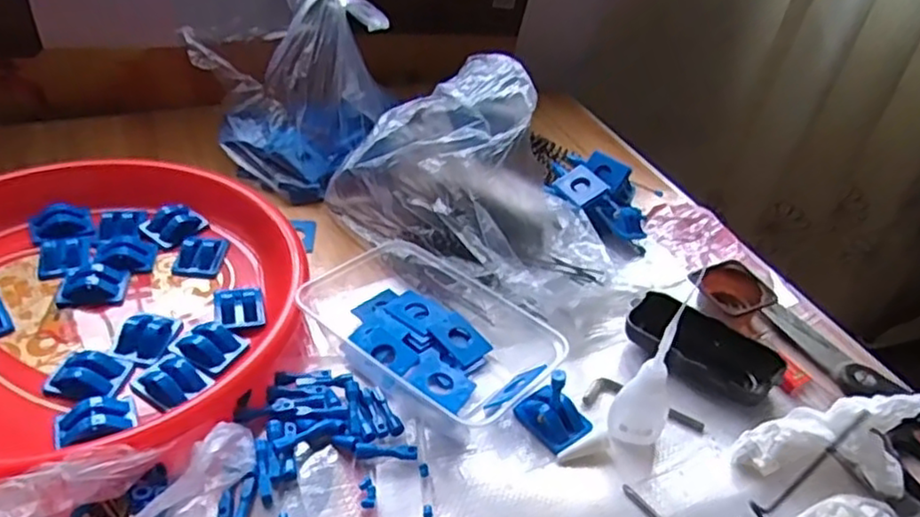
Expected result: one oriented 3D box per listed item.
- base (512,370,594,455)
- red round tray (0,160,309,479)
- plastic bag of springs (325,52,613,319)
[{"bbox_3d":[0.062,0.093,0.437,0.033,0.045,0.042,-22,48,-31],"label":"base"},{"bbox_3d":[-0.260,0.027,0.466,0.280,0.043,0.282,5,39,-4],"label":"red round tray"},{"bbox_3d":[0.020,-0.072,0.549,0.235,0.127,0.139,26,42,21],"label":"plastic bag of springs"}]

